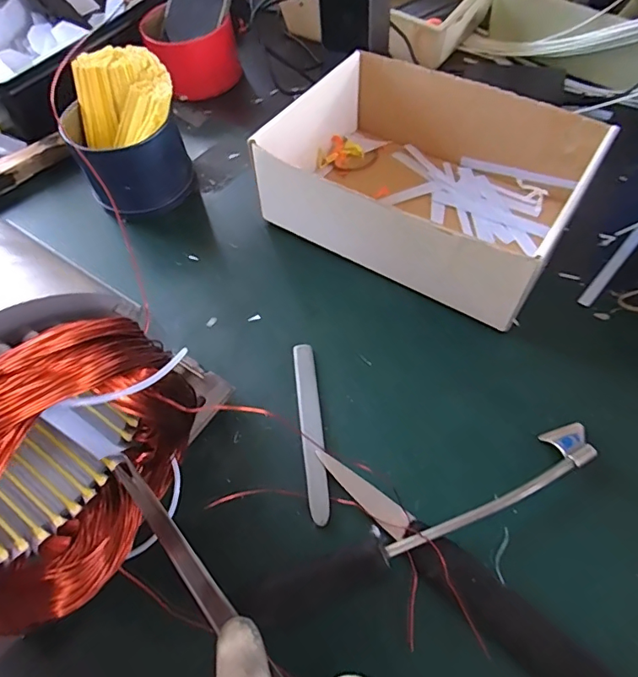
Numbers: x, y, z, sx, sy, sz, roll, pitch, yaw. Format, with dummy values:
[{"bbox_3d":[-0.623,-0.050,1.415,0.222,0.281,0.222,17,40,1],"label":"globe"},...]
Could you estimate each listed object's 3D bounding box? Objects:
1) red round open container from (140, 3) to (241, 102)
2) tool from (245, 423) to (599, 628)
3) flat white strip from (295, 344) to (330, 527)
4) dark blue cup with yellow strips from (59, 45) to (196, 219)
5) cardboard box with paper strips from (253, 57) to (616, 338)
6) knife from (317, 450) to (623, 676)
[{"bbox_3d":[-0.153,-0.337,0.560,0.091,0.068,0.091,-2,59,3],"label":"red round open container"},{"bbox_3d":[0.070,0.110,0.292,0.234,0.017,0.026,-24,60,-10],"label":"tool"},{"bbox_3d":[-0.005,0.061,0.336,0.014,0.004,0.129,-2,57,-7],"label":"flat white strip"},{"bbox_3d":[-0.176,-0.186,0.443,0.098,0.096,0.104,-2,59,3],"label":"dark blue cup with yellow strips"},{"bbox_3d":[0.093,-0.143,0.410,0.240,0.075,0.196,29,63,20],"label":"cardboard box with paper strips"},{"bbox_3d":[0.105,0.152,0.263,0.265,0.020,0.030,37,68,23],"label":"knife"}]

